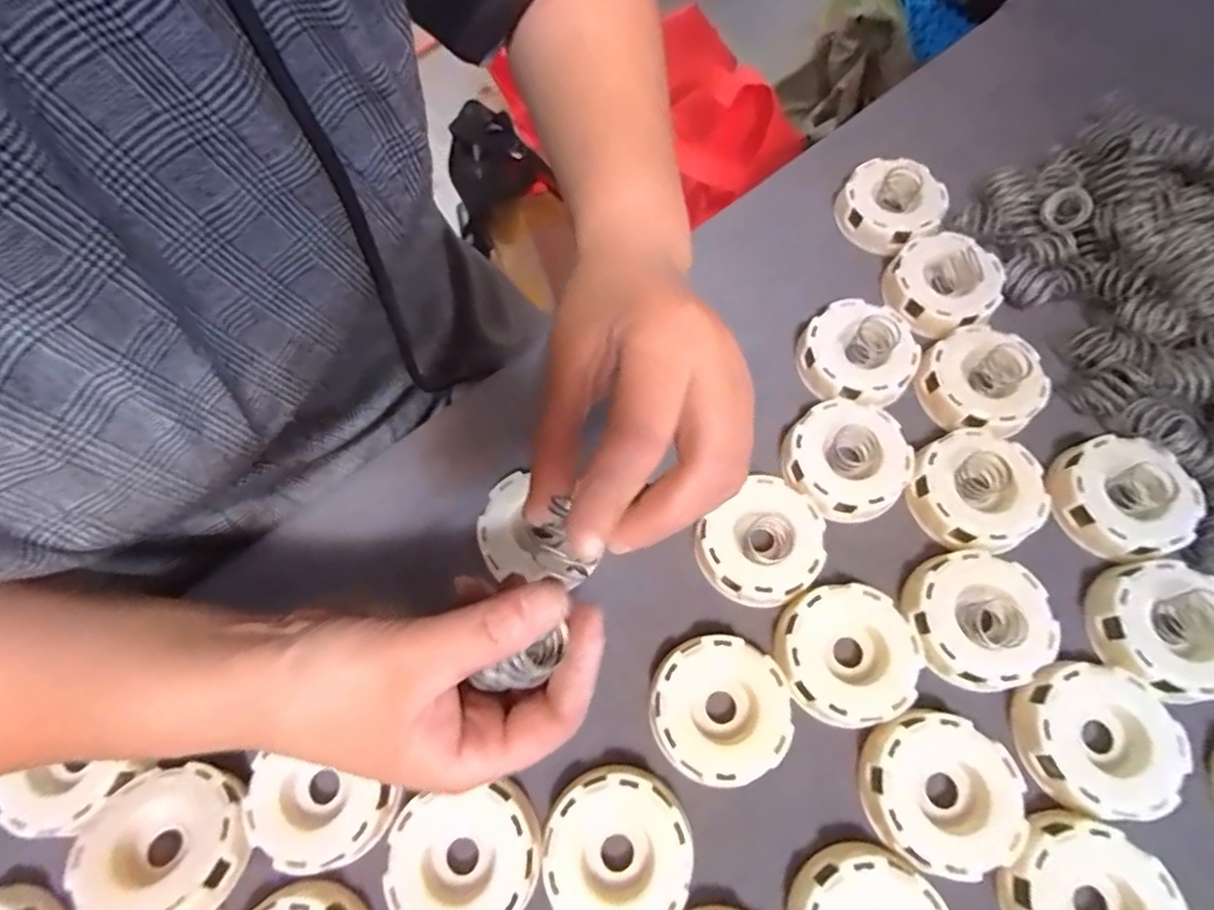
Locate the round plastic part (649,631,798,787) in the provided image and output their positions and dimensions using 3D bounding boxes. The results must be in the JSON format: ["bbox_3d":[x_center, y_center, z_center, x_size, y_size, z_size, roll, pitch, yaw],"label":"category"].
[{"bbox_3d":[0.054,0.122,0.299,0.063,0.022,0.063,0,67,1],"label":"round plastic part"}]

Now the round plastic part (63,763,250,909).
[{"bbox_3d":[-0.194,0.172,0.267,0.067,0.021,0.065,0,67,1],"label":"round plastic part"}]

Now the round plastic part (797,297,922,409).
[{"bbox_3d":[0.147,-0.059,0.363,0.065,0.017,0.065,0,67,1],"label":"round plastic part"}]

